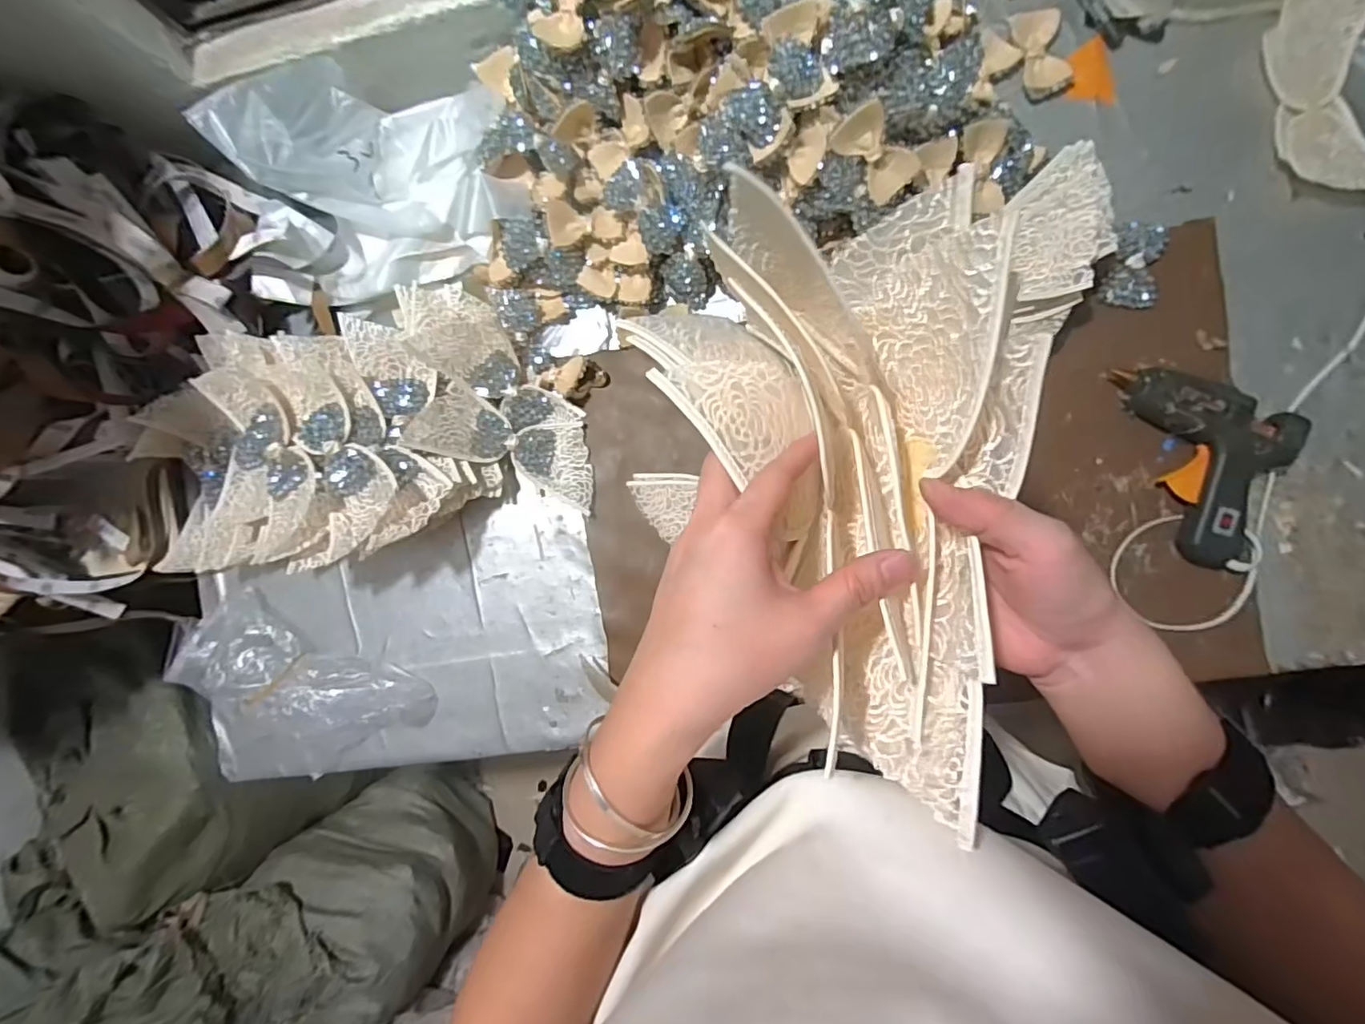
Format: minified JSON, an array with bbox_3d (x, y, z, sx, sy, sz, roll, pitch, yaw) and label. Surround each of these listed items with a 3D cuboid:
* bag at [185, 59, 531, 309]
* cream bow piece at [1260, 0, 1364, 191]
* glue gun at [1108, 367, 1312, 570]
[{"bbox_3d":[-0.328,-0.373,0.618,0.277,0.114,0.223,-12,88,8],"label":"bag"},{"bbox_3d":[0.648,-0.421,0.573,0.115,0.033,0.207,-3,89,8],"label":"cream bow piece"},{"bbox_3d":[0.546,-0.058,0.578,0.130,0.046,0.224,-20,87,7],"label":"glue gun"}]

